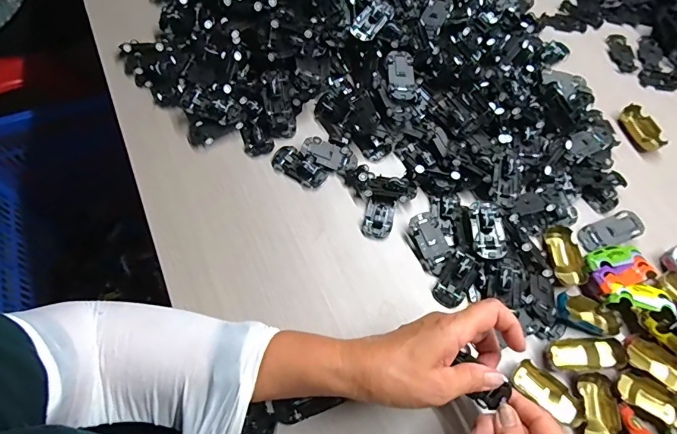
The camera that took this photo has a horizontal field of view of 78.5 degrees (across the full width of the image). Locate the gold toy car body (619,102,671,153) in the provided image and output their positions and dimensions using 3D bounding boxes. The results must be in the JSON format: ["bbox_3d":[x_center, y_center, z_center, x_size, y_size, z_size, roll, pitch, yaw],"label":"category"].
[{"bbox_3d":[0.378,-0.110,0.517,0.038,0.014,0.062,-19,67,-12],"label":"gold toy car body"}]

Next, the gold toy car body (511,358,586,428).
[{"bbox_3d":[0.190,0.158,0.375,0.062,0.012,0.027,38,69,14],"label":"gold toy car body"}]

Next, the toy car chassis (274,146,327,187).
[{"bbox_3d":[-0.045,-0.058,0.469,0.065,0.015,0.032,36,68,13],"label":"toy car chassis"}]

